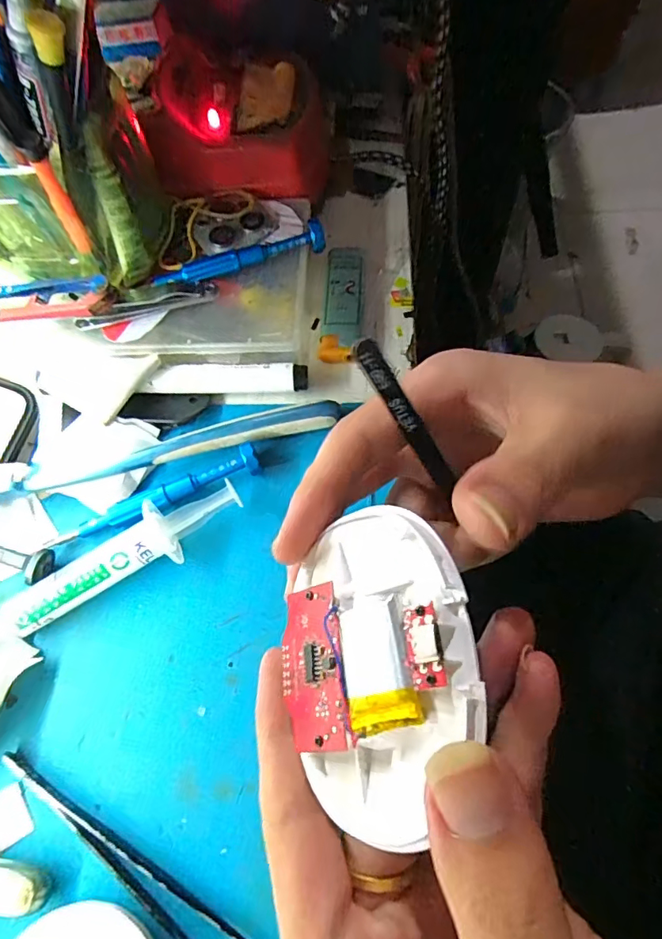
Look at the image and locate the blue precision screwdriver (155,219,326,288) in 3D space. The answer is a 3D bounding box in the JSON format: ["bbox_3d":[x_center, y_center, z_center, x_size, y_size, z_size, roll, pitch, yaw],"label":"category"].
[{"bbox_3d":[-0.048,-0.113,0.269,0.091,0.019,0.011,-19,65,-3],"label":"blue precision screwdriver"}]

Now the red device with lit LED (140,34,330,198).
[{"bbox_3d":[-0.050,-0.204,0.300,0.101,0.054,0.094,-9,65,1],"label":"red device with lit LED"}]

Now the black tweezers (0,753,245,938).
[{"bbox_3d":[-0.078,0.148,0.190,0.125,0.013,0.014,27,71,16],"label":"black tweezers"}]

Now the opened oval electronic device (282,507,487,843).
[{"bbox_3d":[0.010,0.049,0.134,0.056,0.011,0.080,-22,59,31],"label":"opened oval electronic device"}]

